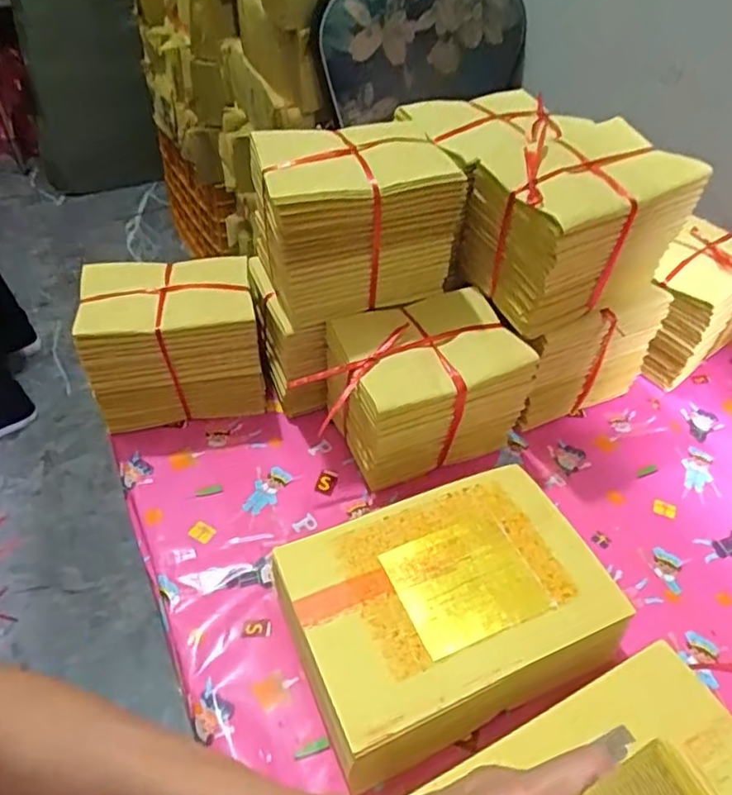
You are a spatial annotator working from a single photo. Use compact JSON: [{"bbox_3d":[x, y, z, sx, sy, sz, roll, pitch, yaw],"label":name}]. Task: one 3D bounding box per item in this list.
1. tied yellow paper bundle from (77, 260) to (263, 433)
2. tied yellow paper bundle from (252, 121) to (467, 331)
[{"bbox_3d":[-0.197,-0.059,0.626,0.163,0.132,0.108,-7,46,-10],"label":"tied yellow paper bundle"},{"bbox_3d":[-0.009,-0.155,0.558,0.161,0.150,0.107,-13,47,-15],"label":"tied yellow paper bundle"}]

